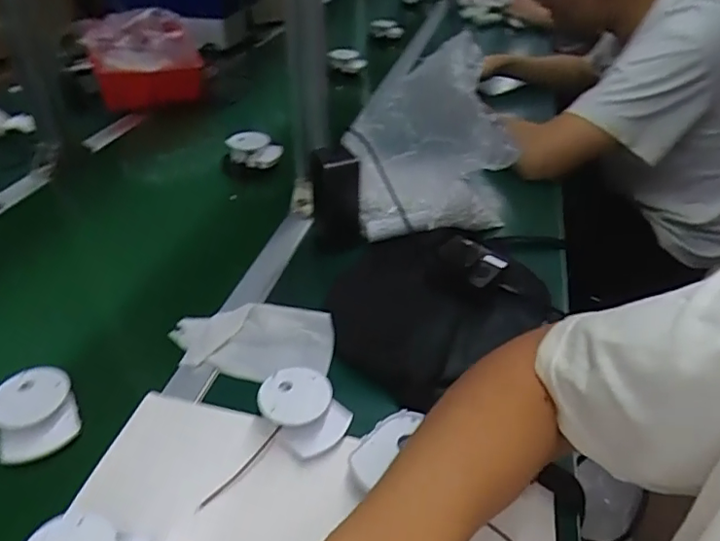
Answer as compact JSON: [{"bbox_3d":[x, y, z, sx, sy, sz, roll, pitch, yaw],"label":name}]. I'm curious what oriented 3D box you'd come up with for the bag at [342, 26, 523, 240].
[{"bbox_3d":[0.090,-0.152,0.710,0.204,0.210,0.203,3,38,2],"label":"bag"}]

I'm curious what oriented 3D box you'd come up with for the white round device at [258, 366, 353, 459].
[{"bbox_3d":[-0.051,0.125,0.491,0.064,0.030,0.079,-26,45,-31],"label":"white round device"}]

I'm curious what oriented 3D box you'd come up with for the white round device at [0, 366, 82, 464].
[{"bbox_3d":[-0.289,0.125,0.485,0.064,0.030,0.080,-20,43,-26],"label":"white round device"}]

